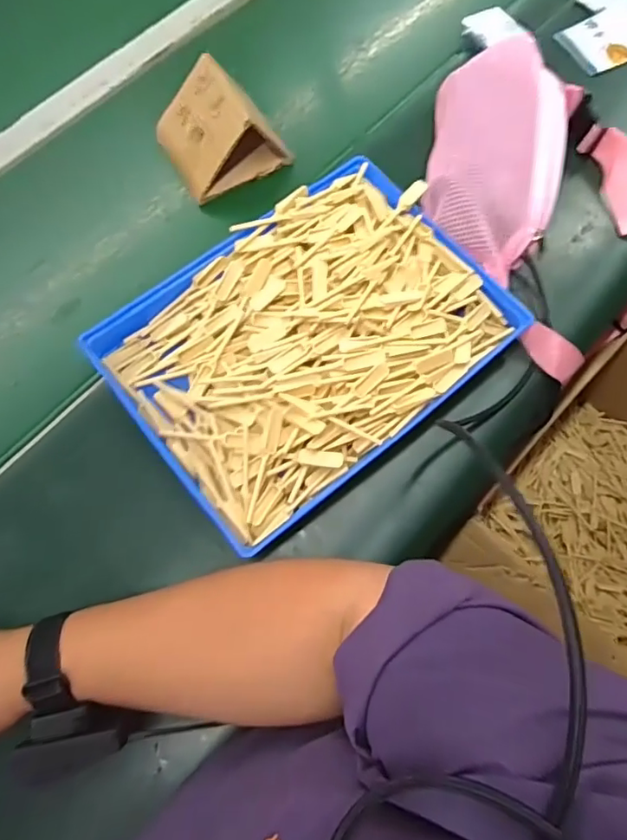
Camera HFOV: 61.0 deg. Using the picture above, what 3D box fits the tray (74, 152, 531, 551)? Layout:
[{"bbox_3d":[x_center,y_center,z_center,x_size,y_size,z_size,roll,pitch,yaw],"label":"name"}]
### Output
[{"bbox_3d":[-0.003,-0.075,0.457,0.312,0.042,0.229,-38,77,-12],"label":"tray"}]

